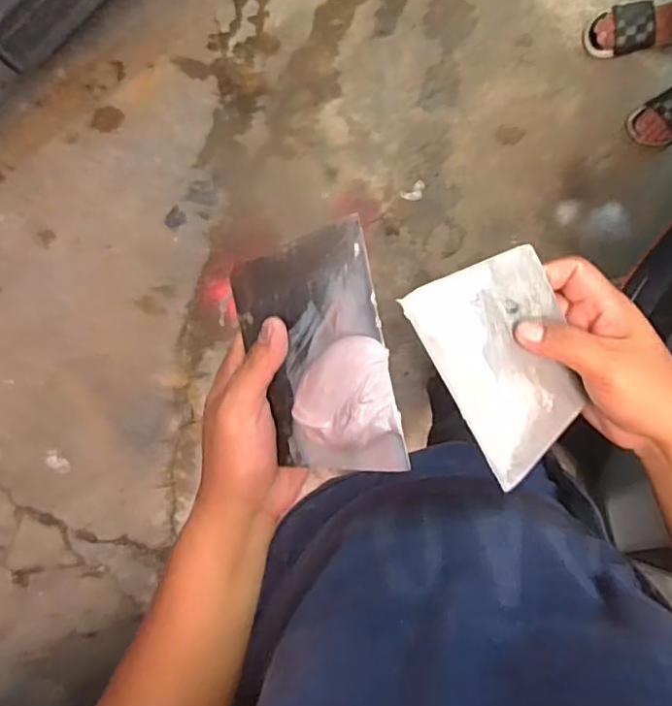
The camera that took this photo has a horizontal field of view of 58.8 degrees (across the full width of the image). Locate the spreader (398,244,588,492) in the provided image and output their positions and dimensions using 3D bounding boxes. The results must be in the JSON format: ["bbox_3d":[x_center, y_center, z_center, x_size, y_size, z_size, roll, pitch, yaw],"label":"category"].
[{"bbox_3d":[0.112,0.003,0.385,0.095,0.004,0.137,-34,104,-14],"label":"spreader"}]

